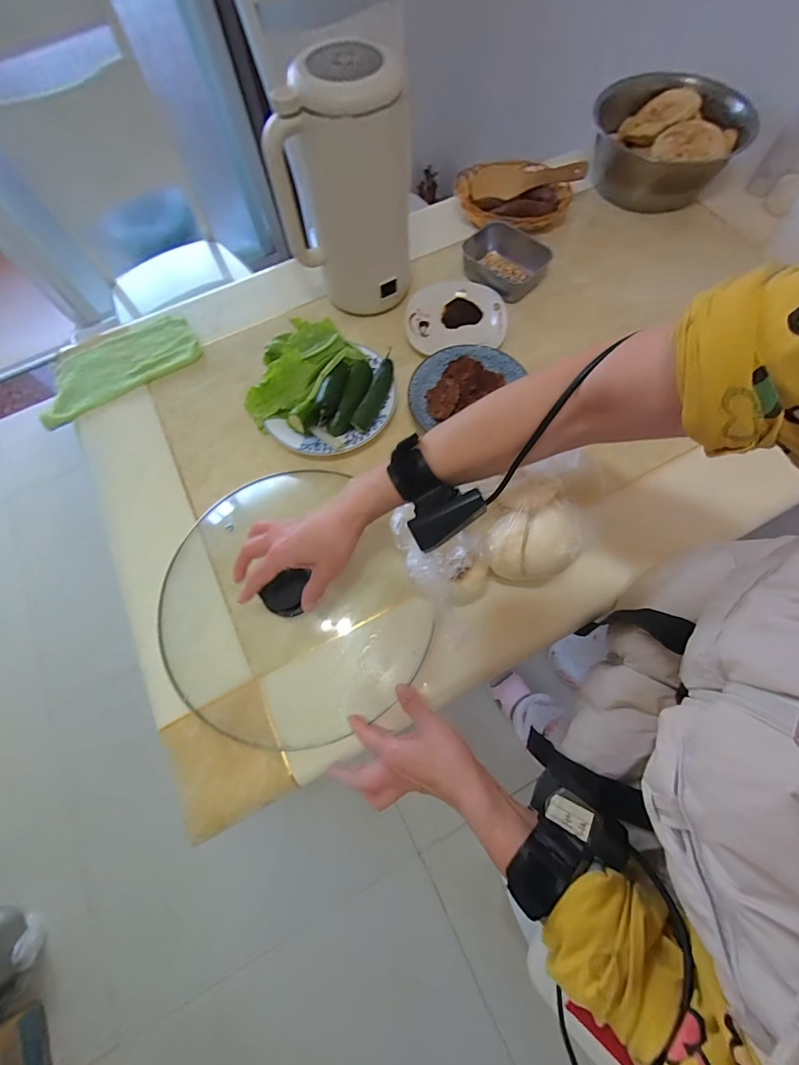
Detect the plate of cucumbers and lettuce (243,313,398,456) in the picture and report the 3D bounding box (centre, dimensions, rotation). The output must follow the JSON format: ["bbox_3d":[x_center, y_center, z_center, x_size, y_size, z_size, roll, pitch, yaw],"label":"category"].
[{"bbox_3d":[-0.109,-0.208,0.592,0.194,0.056,0.188,0,72,1],"label":"plate of cucumbers and lettuce"}]

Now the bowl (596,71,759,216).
[{"bbox_3d":[0.459,-0.695,0.745,0.262,0.124,0.263,0,72,1],"label":"bowl"}]

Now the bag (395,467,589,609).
[{"bbox_3d":[0.106,0.013,0.486,0.212,0.105,0.117,-9,72,-2],"label":"bag"}]

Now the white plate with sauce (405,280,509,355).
[{"bbox_3d":[0.091,-0.360,0.674,0.162,0.029,0.125,-9,72,-2],"label":"white plate with sauce"}]

